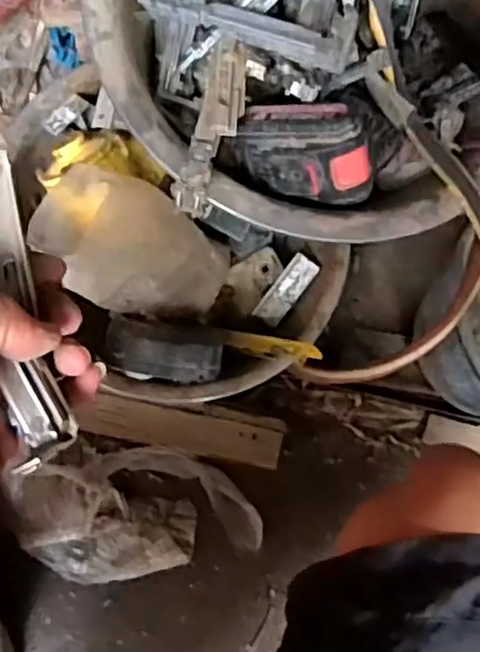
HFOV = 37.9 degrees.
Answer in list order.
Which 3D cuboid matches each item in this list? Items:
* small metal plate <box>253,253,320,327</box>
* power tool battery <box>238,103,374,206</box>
[{"bbox_3d":[0.054,-0.041,0.793,0.032,0.014,0.086,37,80,-3],"label":"small metal plate"},{"bbox_3d":[0.053,-0.132,0.534,0.058,0.101,0.073,-36,131,-46],"label":"power tool battery"}]

